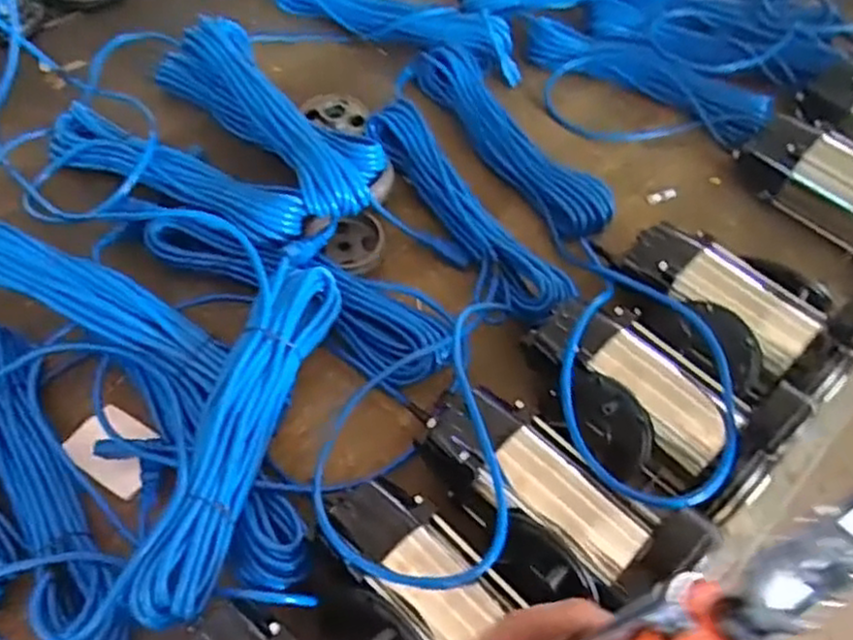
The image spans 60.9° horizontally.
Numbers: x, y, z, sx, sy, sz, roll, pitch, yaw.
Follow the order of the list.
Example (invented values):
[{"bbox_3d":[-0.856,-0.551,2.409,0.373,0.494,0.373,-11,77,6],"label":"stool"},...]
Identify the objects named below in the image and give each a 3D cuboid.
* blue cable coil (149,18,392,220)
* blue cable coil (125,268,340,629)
[{"bbox_3d":[-0.185,-0.247,0.875,0.118,0.093,0.374,-34,64,-24],"label":"blue cable coil"},{"bbox_3d":[-0.157,0.087,0.618,0.065,0.058,0.342,15,56,5],"label":"blue cable coil"}]

